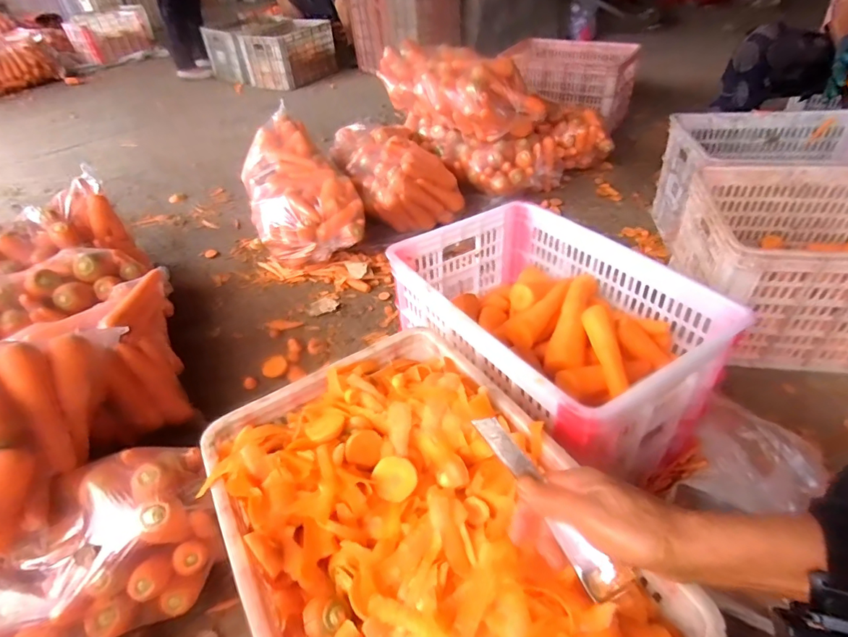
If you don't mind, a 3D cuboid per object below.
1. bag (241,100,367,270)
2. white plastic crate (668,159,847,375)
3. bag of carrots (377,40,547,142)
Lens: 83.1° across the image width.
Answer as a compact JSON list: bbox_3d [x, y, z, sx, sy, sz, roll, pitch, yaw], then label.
[{"bbox_3d":[-0.364,-0.376,1.396,0.288,0.246,0.477,-17,42,-14],"label":"bag"},{"bbox_3d":[0.898,-0.121,1.059,0.612,0.305,0.448,5,41,12],"label":"white plastic crate"},{"bbox_3d":[0.083,-0.749,1.573,0.584,0.206,0.240,30,51,34],"label":"bag of carrots"}]

